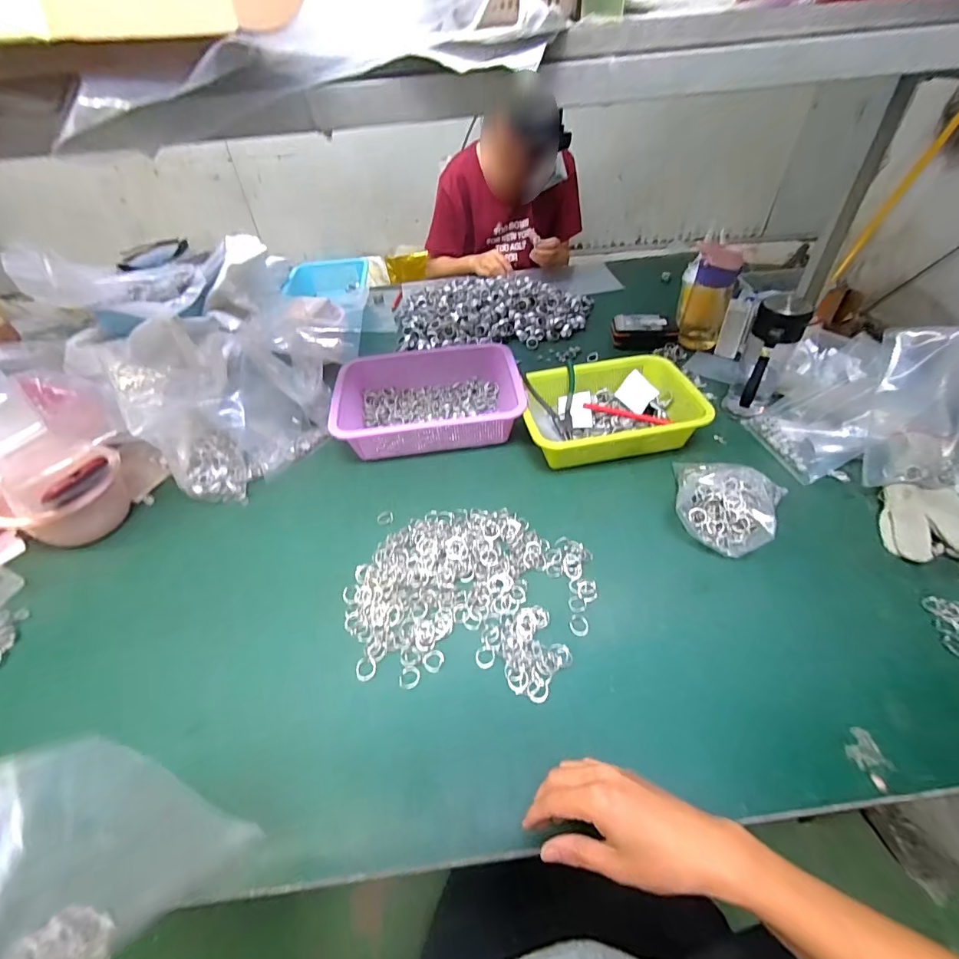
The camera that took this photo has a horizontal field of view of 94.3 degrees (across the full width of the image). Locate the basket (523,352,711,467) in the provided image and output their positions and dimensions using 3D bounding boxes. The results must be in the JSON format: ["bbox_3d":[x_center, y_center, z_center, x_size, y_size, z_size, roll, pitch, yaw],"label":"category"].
[{"bbox_3d":[0.198,-0.125,0.729,0.258,0.075,0.200,-8,46,-3],"label":"basket"}]

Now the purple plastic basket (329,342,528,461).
[{"bbox_3d":[-0.085,-0.144,0.770,0.303,0.069,0.222,-7,46,-2],"label":"purple plastic basket"}]

